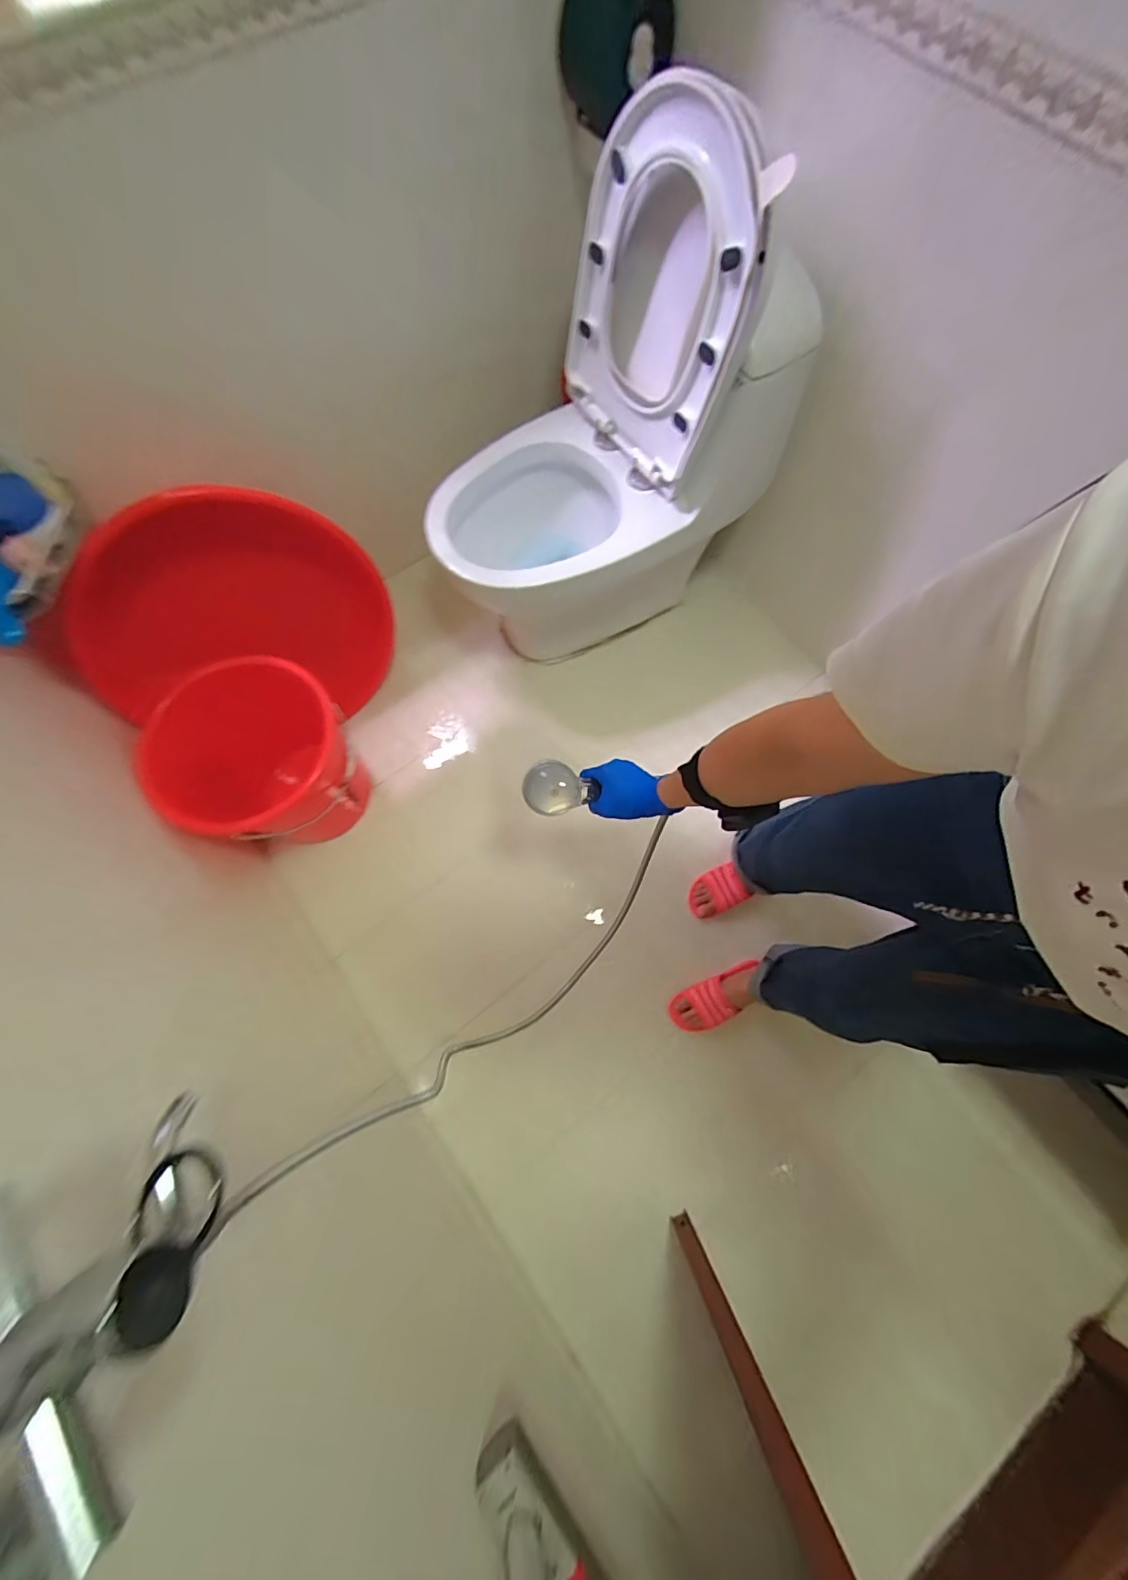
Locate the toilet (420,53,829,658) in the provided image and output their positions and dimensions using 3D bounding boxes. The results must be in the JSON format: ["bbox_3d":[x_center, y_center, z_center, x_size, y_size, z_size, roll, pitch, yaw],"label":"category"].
[{"bbox_3d":[0.050,-0.636,1.028,0.670,0.843,0.405,-32,77,-9],"label":"toilet"}]

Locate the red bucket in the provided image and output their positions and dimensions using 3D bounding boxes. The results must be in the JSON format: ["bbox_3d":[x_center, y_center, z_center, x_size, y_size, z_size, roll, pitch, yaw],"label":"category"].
[{"bbox_3d":[-0.604,-0.051,1.068,0.286,0.303,0.353,32,77,8],"label":"red bucket"}]

